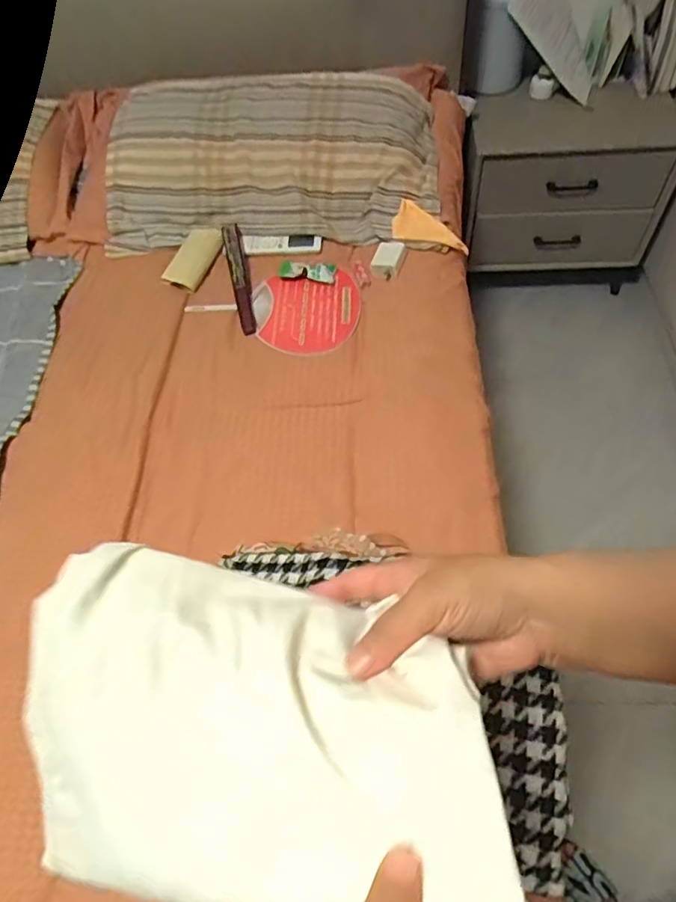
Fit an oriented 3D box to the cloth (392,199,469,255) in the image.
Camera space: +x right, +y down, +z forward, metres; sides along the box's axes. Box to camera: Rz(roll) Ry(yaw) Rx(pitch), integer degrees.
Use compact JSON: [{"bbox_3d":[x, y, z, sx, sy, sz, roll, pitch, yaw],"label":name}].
[{"bbox_3d":[0.186,-0.441,1.109,0.157,0.015,0.087,17,71,13],"label":"cloth"}]

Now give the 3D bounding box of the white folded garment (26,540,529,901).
[{"bbox_3d":[-0.042,0.138,0.285,0.241,0.056,0.152,7,58,10],"label":"white folded garment"}]

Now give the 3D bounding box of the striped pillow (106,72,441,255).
[{"bbox_3d":[-0.135,-0.653,1.222,0.691,0.135,0.434,-2,57,4],"label":"striped pillow"}]

